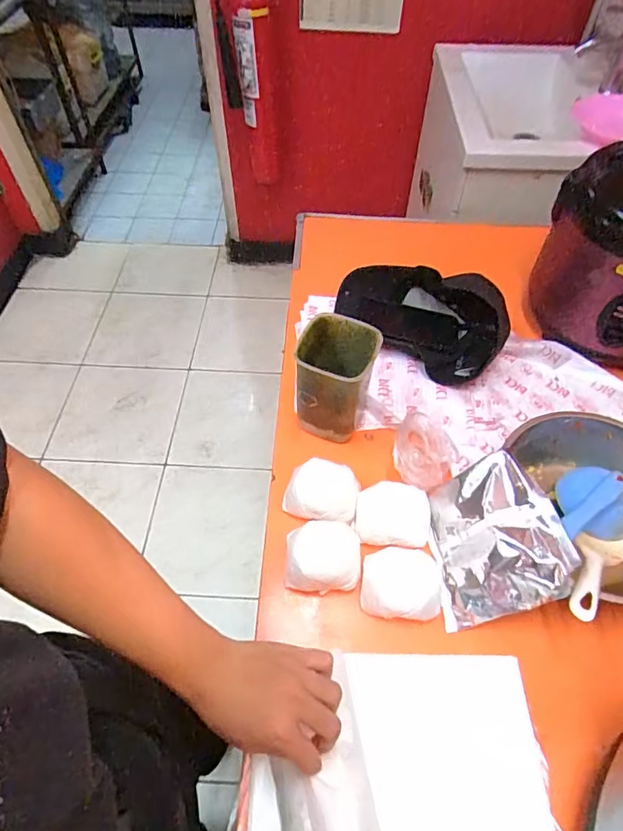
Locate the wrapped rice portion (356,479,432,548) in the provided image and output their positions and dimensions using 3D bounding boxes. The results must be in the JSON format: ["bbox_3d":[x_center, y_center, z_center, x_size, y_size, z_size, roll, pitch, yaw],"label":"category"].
[{"bbox_3d":[0.100,0.121,0.596,0.088,0.030,0.068,2,55,1],"label":"wrapped rice portion"}]

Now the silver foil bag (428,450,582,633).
[{"bbox_3d":[0.196,0.134,0.549,0.147,0.029,0.159,-32,50,27],"label":"silver foil bag"}]

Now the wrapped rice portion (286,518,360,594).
[{"bbox_3d":[0.013,0.164,0.566,0.081,0.049,0.070,2,55,1],"label":"wrapped rice portion"}]

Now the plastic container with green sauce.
[{"bbox_3d":[0.031,-0.043,0.654,0.092,0.157,0.096,16,56,11],"label":"plastic container with green sauce"}]

